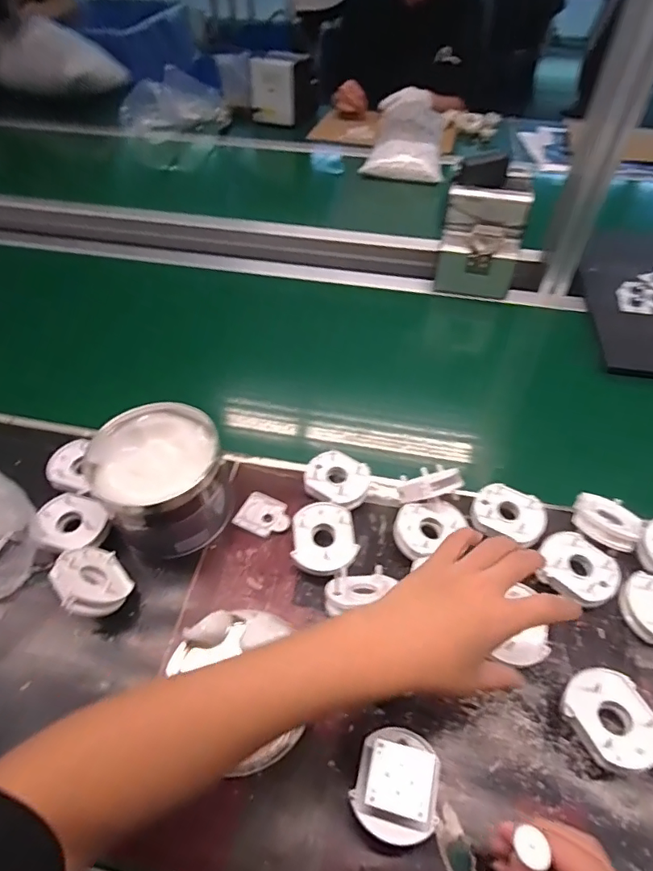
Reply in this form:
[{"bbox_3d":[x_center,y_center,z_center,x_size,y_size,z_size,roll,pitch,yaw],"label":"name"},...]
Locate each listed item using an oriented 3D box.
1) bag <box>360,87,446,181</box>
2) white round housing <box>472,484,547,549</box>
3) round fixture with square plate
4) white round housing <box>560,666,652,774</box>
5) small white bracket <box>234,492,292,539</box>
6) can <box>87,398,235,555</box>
[{"bbox_3d":[0.211,-0.804,1.287,0.187,0.067,0.510,7,50,6],"label":"bag"},{"bbox_3d":[0.193,0.083,0.524,0.073,0.018,0.056,16,53,13],"label":"white round housing"},{"bbox_3d":[0.054,0.264,0.378,0.060,0.046,0.071,17,53,15],"label":"round fixture with square plate"},{"bbox_3d":[0.228,0.232,0.406,0.061,0.038,0.072,-16,52,-12],"label":"white round housing"},{"bbox_3d":[-0.067,0.089,0.548,0.056,0.009,0.046,21,54,17],"label":"small white bracket"},{"bbox_3d":[-0.169,0.046,0.528,0.129,0.099,0.125,0,51,1],"label":"can"}]

